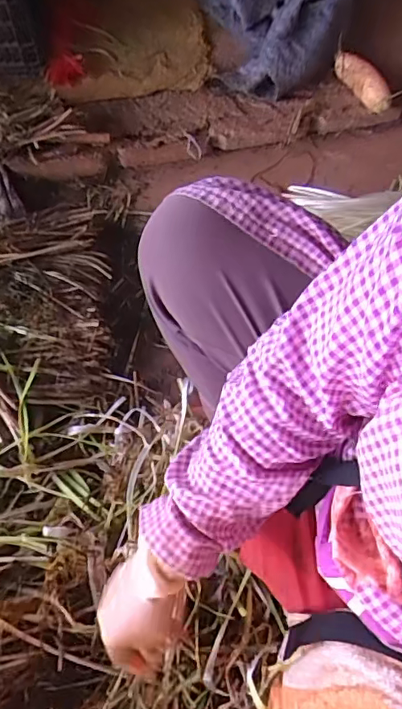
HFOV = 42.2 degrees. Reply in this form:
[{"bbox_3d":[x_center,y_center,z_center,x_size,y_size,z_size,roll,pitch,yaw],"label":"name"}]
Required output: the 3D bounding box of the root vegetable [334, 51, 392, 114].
[{"bbox_3d":[0.368,-0.610,1.167,0.069,0.070,0.265,-6,46,-4],"label":"root vegetable"}]

